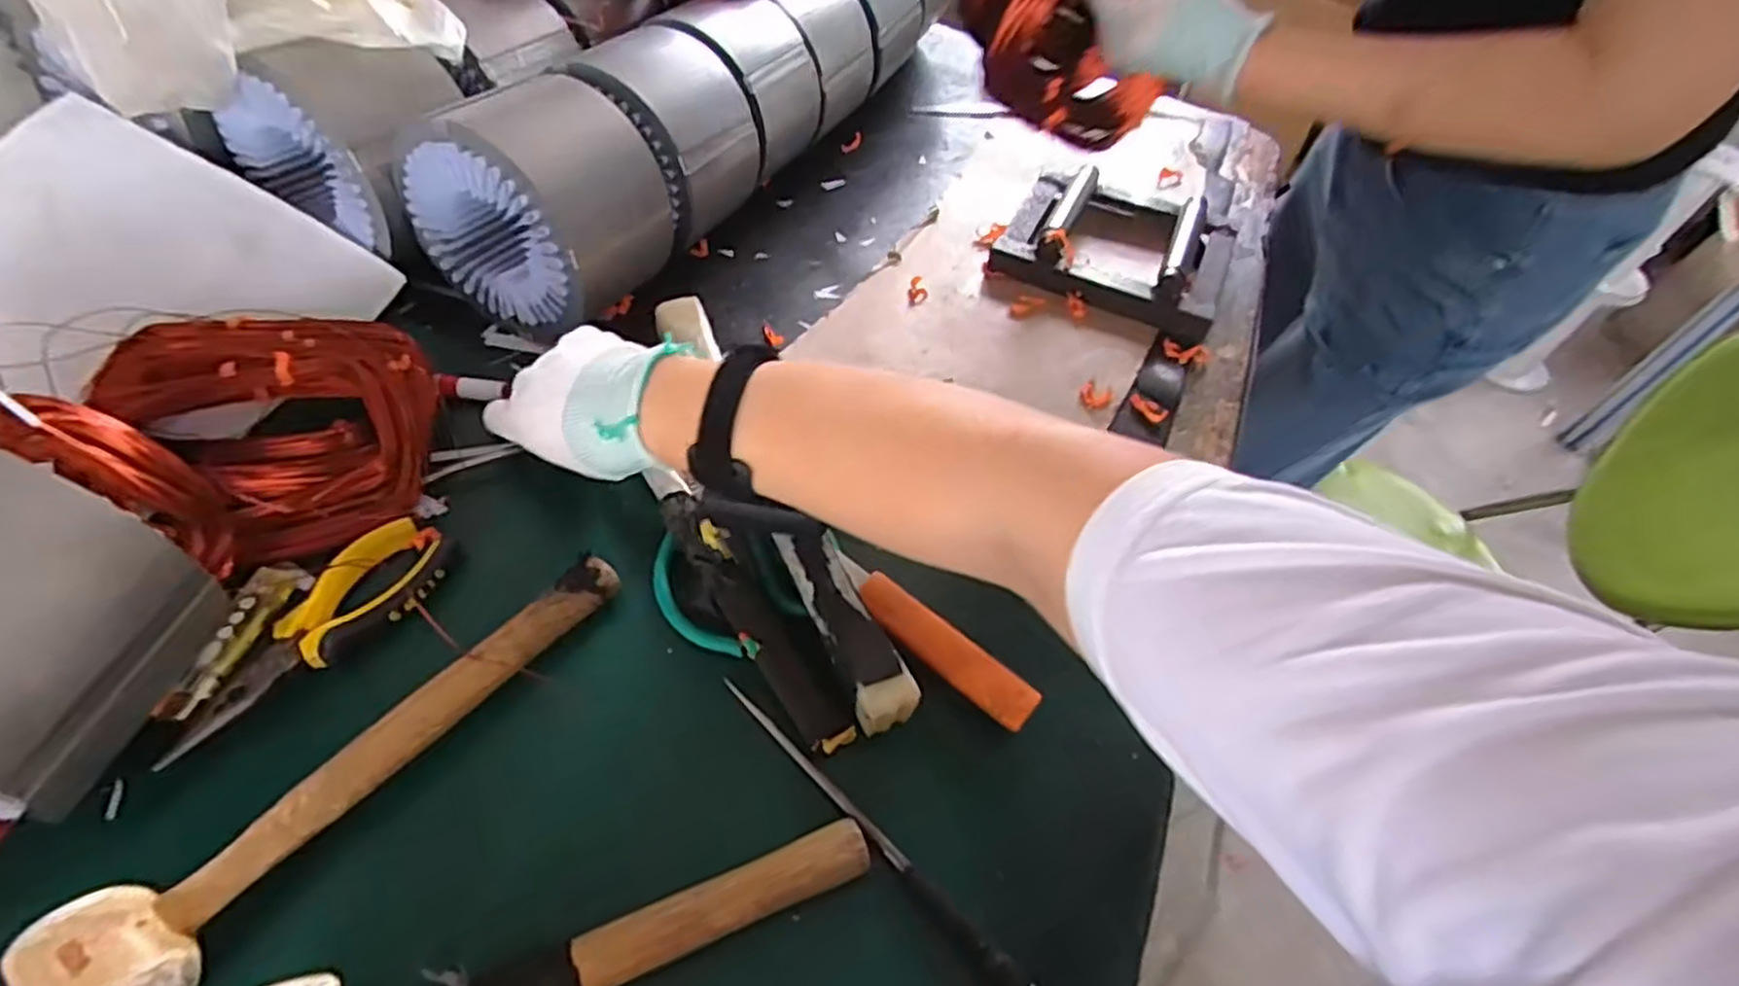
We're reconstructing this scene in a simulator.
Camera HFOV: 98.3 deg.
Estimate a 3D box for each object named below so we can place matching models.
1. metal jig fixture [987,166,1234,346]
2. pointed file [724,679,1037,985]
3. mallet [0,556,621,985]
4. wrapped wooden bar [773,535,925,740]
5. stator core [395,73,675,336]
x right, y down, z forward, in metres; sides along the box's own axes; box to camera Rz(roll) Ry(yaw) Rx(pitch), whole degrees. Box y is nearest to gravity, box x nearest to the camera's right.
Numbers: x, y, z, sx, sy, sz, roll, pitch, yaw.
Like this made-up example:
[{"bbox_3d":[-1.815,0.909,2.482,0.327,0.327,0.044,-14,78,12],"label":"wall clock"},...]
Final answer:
[{"bbox_3d":[0.239,-0.242,0.726,0.207,0.046,0.208,24,51,15],"label":"metal jig fixture"},{"bbox_3d":[-0.002,0.166,0.371,0.205,0.012,0.010,37,55,24],"label":"pointed file"},{"bbox_3d":[-0.233,0.121,0.359,0.056,0.037,0.271,31,54,17],"label":"mallet"},{"bbox_3d":[-0.013,0.072,0.413,0.033,0.036,0.117,-17,57,-21],"label":"wrapped wooden bar"},{"bbox_3d":[-0.239,-0.212,0.561,0.145,0.144,0.130,26,53,11],"label":"stator core"}]

